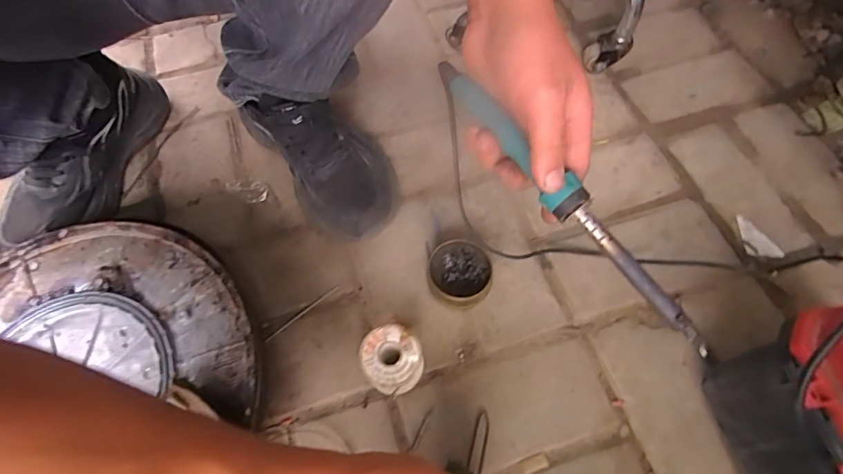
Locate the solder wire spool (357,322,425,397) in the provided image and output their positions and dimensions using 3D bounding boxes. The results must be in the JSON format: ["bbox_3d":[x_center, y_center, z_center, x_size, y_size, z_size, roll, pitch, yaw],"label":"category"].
[{"bbox_3d":[-0.027,0.116,0.407,0.052,0.052,0.055,-1,63,2],"label":"solder wire spool"}]

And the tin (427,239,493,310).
[{"bbox_3d":[0.039,0.039,0.453,0.062,0.033,0.068,0,62,1],"label":"tin"}]

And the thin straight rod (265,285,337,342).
[{"bbox_3d":[-0.126,0.080,0.461,0.089,0.005,0.005,-37,68,-17],"label":"thin straight rod"}]

